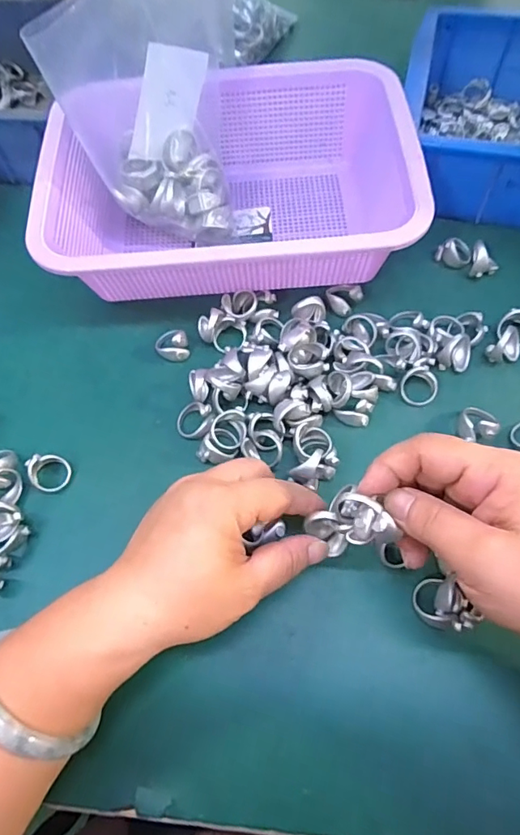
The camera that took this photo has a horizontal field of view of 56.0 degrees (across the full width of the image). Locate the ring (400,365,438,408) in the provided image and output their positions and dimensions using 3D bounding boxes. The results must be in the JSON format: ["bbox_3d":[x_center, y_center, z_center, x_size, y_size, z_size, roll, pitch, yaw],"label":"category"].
[{"bbox_3d":[0.108,-0.021,0.334,0.025,0.009,0.027,0,96,-2],"label":"ring"}]

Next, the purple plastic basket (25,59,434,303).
[{"bbox_3d":[-0.024,-0.175,0.374,0.263,0.068,0.173,-3,65,0],"label":"purple plastic basket"}]

